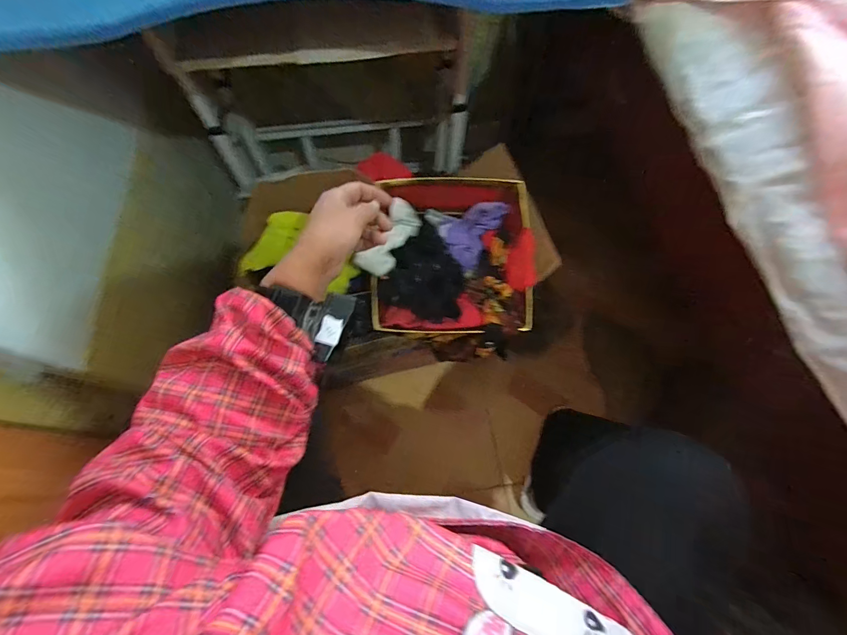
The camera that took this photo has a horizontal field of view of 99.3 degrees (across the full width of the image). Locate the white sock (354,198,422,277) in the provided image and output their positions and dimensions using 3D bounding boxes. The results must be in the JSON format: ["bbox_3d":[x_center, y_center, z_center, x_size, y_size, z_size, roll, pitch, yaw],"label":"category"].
[{"bbox_3d":[-0.046,-0.124,0.540,0.060,0.023,0.144,20,60,9],"label":"white sock"}]

